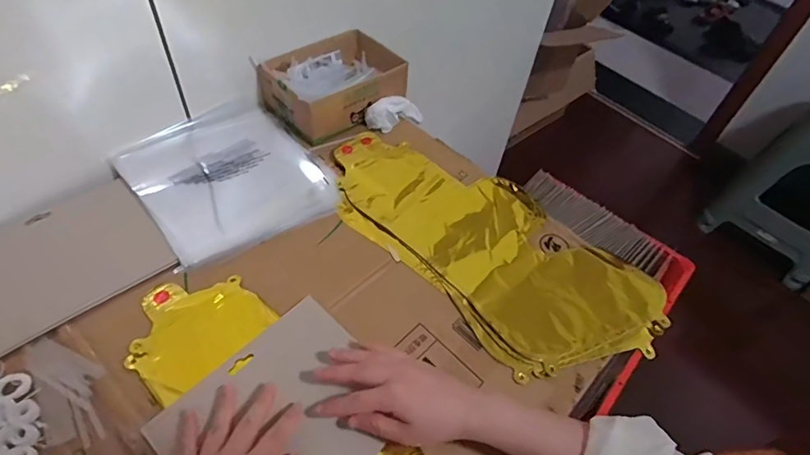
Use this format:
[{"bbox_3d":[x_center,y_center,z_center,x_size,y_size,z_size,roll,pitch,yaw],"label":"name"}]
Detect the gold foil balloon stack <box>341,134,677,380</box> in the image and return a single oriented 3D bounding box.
[{"bbox_3d":[0.095,0.009,0.598,0.216,0.034,0.428,-36,63,-29],"label":"gold foil balloon stack"}]

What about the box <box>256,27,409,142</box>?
[{"bbox_3d":[-0.108,-0.216,0.718,0.192,0.063,0.146,-31,60,-26],"label":"box"}]

